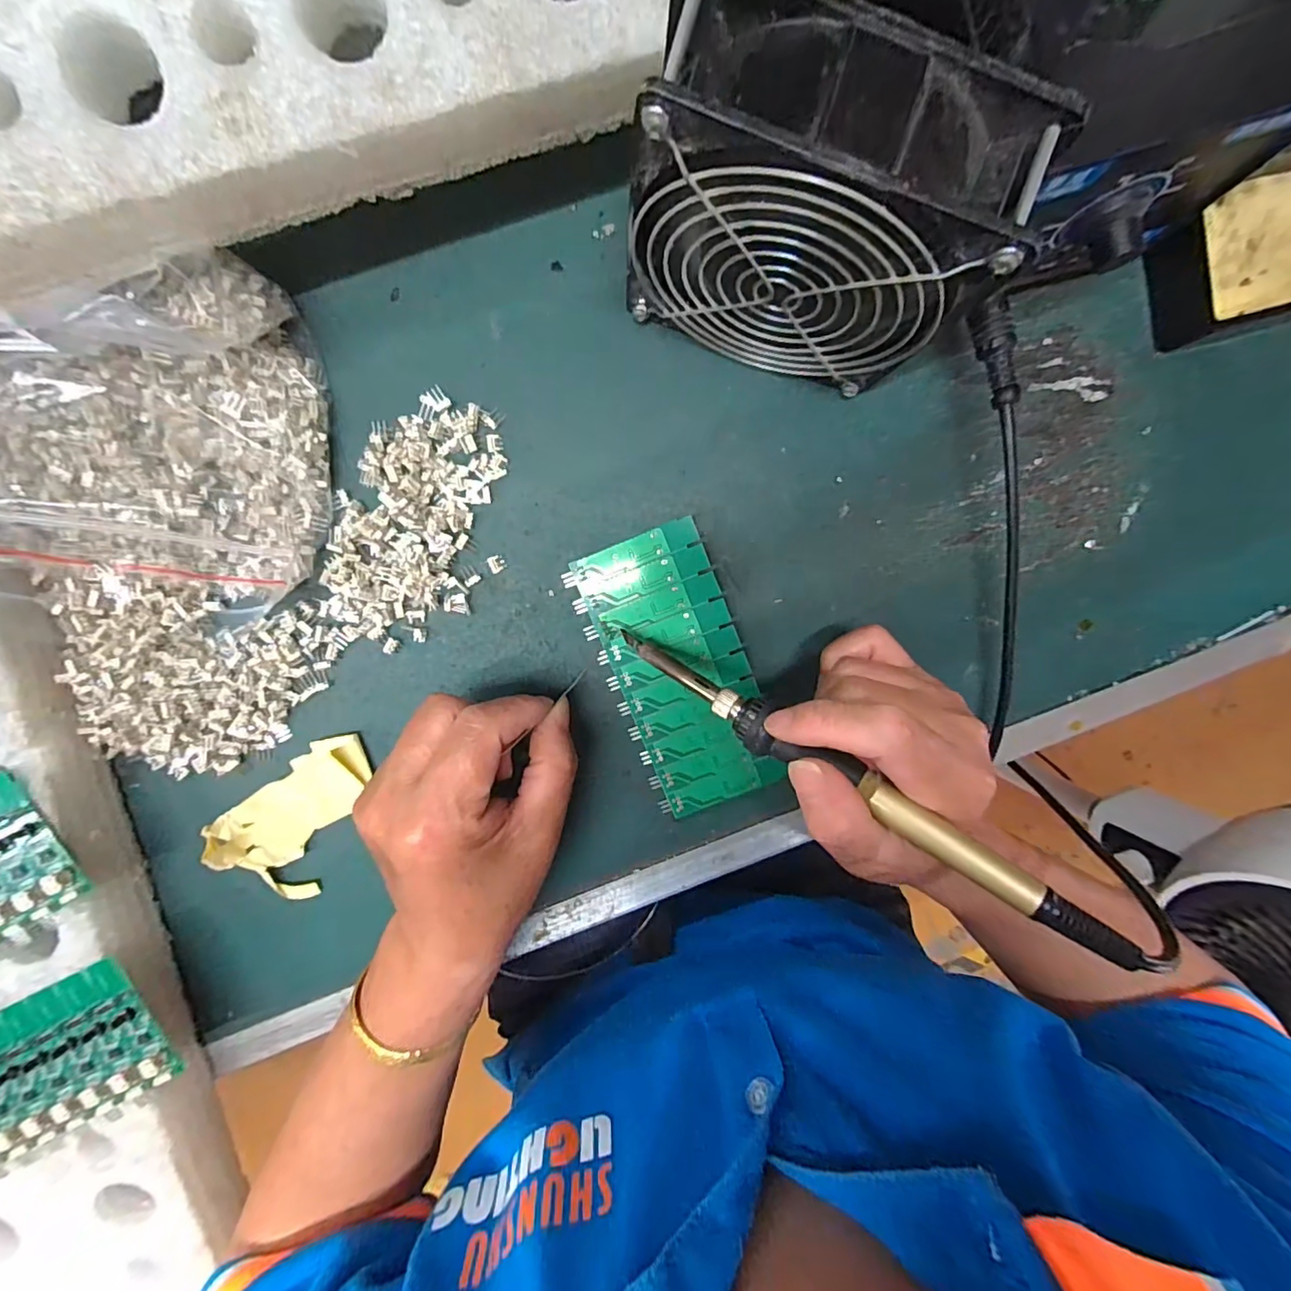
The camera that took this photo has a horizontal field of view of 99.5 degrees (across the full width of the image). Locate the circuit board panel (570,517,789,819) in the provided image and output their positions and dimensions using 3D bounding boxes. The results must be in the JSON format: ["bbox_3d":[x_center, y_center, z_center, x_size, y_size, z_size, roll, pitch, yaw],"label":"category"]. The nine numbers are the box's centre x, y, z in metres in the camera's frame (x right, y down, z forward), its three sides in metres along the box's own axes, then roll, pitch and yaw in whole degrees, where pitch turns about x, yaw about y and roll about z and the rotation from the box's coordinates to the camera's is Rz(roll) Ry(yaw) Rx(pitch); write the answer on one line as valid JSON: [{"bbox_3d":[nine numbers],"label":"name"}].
[{"bbox_3d":[0.018,0.013,0.273,0.064,0.013,0.137,-22,98,-1],"label":"circuit board panel"}]

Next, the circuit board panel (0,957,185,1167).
[{"bbox_3d":[-0.286,0.197,0.241,0.136,0.007,0.063,-27,98,0],"label":"circuit board panel"}]

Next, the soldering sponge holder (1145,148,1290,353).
[{"bbox_3d":[0.280,-0.183,0.256,0.072,0.025,0.066,-18,98,-1],"label":"soldering sponge holder"}]

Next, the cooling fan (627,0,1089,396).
[{"bbox_3d":[0.056,-0.146,0.202,0.120,0.119,0.047,17,96,-6],"label":"cooling fan"}]

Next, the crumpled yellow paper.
[{"bbox_3d":[-0.164,0.086,0.265,0.080,0.023,0.054,-41,98,2],"label":"crumpled yellow paper"}]

